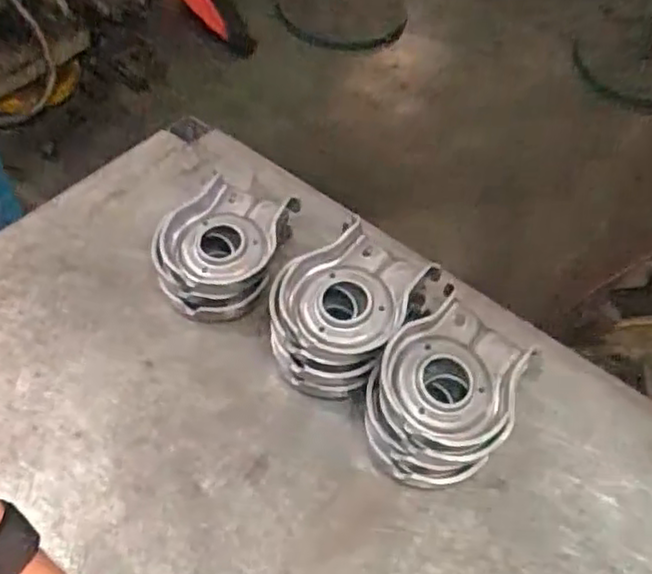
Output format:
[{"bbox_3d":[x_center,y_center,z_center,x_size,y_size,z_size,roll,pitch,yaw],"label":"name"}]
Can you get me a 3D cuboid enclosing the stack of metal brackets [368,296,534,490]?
[{"bbox_3d":[0.095,0.089,0.559,0.109,0.077,0.135,27,55,16],"label":"stack of metal brackets"}]

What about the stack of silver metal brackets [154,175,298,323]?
[{"bbox_3d":[-0.101,-0.036,0.655,0.115,0.061,0.134,16,52,7],"label":"stack of silver metal brackets"}]

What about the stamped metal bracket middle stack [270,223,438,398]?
[{"bbox_3d":[0.014,0.021,0.601,0.107,0.082,0.134,24,54,13],"label":"stamped metal bracket middle stack"}]

